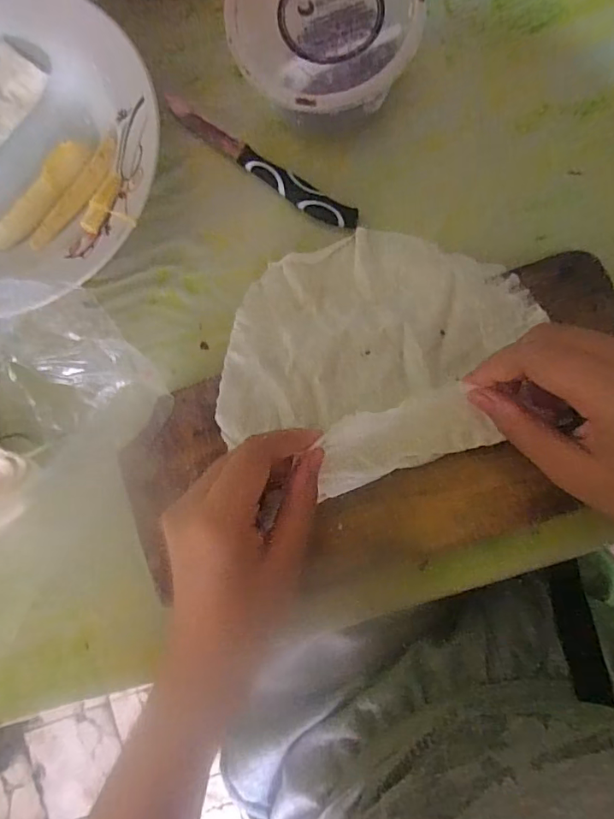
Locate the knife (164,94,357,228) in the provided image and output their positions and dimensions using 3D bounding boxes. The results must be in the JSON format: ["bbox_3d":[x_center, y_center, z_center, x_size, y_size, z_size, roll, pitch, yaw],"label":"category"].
[{"bbox_3d":[-0.032,-0.157,0.310,0.148,0.008,0.016,35,88,8],"label":"knife"}]

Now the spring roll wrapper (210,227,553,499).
[{"bbox_3d":[0.035,-0.035,0.278,0.179,0.034,0.142,-19,83,3],"label":"spring roll wrapper"}]

